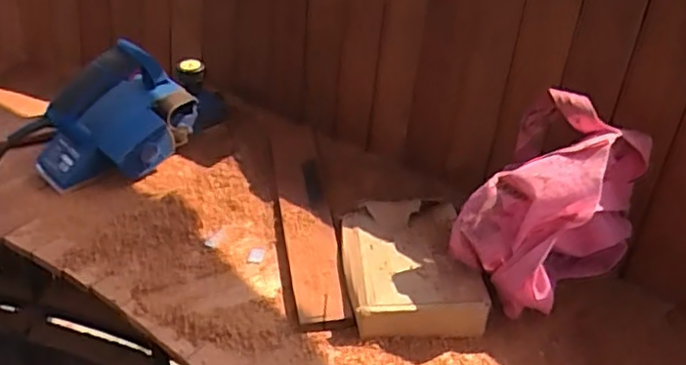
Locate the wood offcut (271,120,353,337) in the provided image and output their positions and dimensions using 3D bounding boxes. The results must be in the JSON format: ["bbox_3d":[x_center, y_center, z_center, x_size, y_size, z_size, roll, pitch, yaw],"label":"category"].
[{"bbox_3d":[-0.051,0.024,0.810,0.068,0.021,0.432,-4,34,-8],"label":"wood offcut"}]

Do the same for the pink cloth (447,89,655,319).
[{"bbox_3d":[0.199,0.034,0.645,0.147,0.194,0.159,24,39,30],"label":"pink cloth"}]

